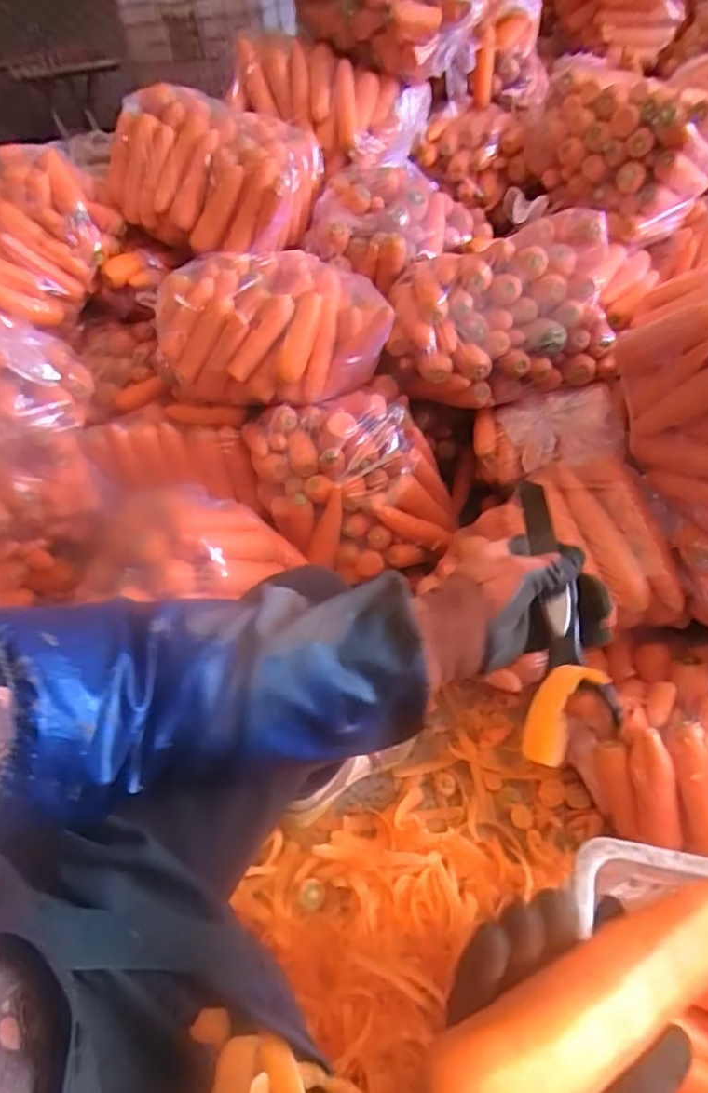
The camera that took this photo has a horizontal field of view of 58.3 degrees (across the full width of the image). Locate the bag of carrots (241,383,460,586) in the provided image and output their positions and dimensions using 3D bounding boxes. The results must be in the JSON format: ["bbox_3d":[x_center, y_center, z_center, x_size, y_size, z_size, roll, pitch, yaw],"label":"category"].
[{"bbox_3d":[0.007,-0.105,1.024,0.318,0.179,0.248,-10,51,-9],"label":"bag of carrots"}]

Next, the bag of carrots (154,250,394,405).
[{"bbox_3d":[-0.136,-0.345,1.021,0.351,0.147,0.225,-9,51,-9],"label":"bag of carrots"}]

